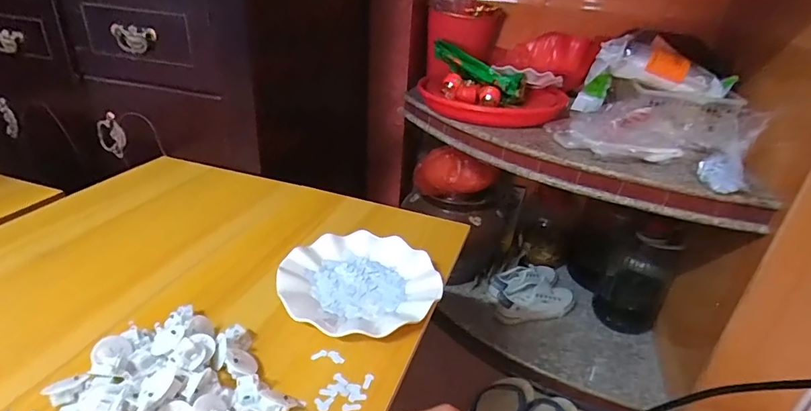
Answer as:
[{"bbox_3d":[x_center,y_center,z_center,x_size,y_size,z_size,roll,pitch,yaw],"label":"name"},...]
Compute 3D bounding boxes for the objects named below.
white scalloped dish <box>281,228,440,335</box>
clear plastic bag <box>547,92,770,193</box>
[{"bbox_3d":[-0.055,0.090,0.541,0.180,0.023,0.177,4,29,-2],"label":"white scalloped dish"},{"bbox_3d":[0.465,-0.154,0.874,0.352,0.102,0.197,24,34,31],"label":"clear plastic bag"}]

